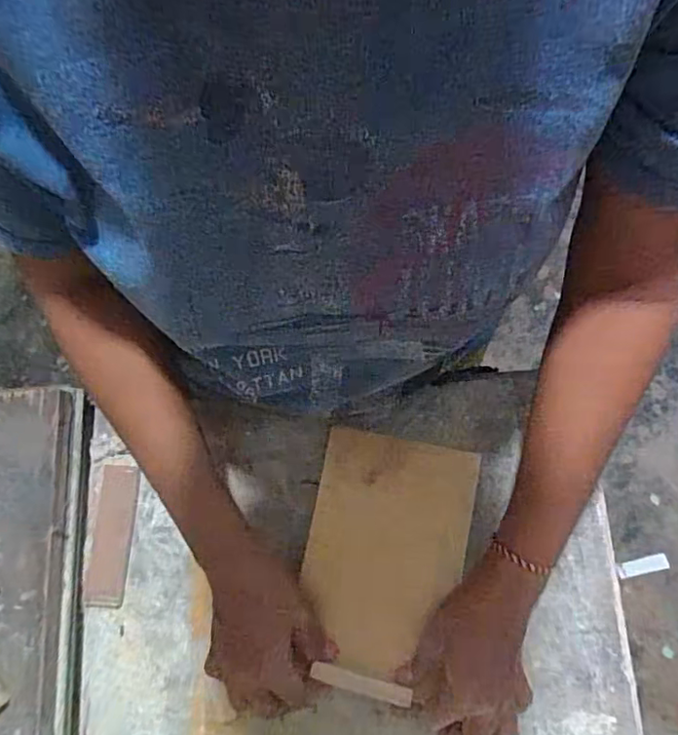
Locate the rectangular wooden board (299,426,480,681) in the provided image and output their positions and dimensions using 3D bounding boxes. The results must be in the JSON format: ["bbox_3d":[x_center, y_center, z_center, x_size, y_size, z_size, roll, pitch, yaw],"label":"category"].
[{"bbox_3d":[0.036,0.139,0.430,0.118,0.008,0.168,10,73,6],"label":"rectangular wooden board"}]

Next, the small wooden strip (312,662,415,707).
[{"bbox_3d":[0.016,0.229,0.405,0.069,0.006,0.013,16,83,2],"label":"small wooden strip"}]

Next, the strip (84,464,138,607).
[{"bbox_3d":[-0.192,0.141,0.475,0.031,0.010,0.112,2,76,5],"label":"strip"}]

